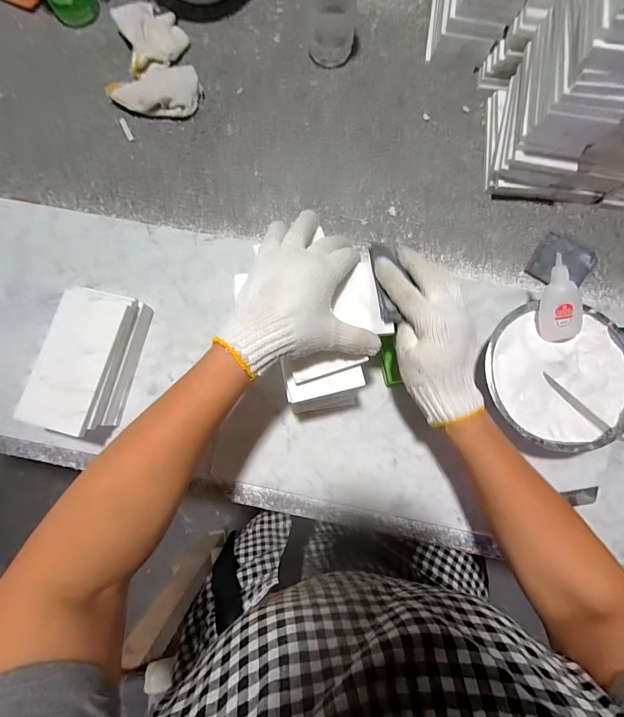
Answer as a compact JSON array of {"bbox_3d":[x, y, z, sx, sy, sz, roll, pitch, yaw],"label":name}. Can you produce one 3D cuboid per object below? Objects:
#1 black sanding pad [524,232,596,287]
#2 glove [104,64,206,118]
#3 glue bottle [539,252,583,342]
[{"bbox_3d":[0.328,-0.125,0.466,0.069,0.009,0.076,30,80,7],"label":"black sanding pad"},{"bbox_3d":[-0.228,-0.392,0.512,0.127,0.031,0.073,14,79,3],"label":"glove"},{"bbox_3d":[0.275,-0.065,0.391,0.040,0.018,0.092,-13,104,-2],"label":"glue bottle"}]

